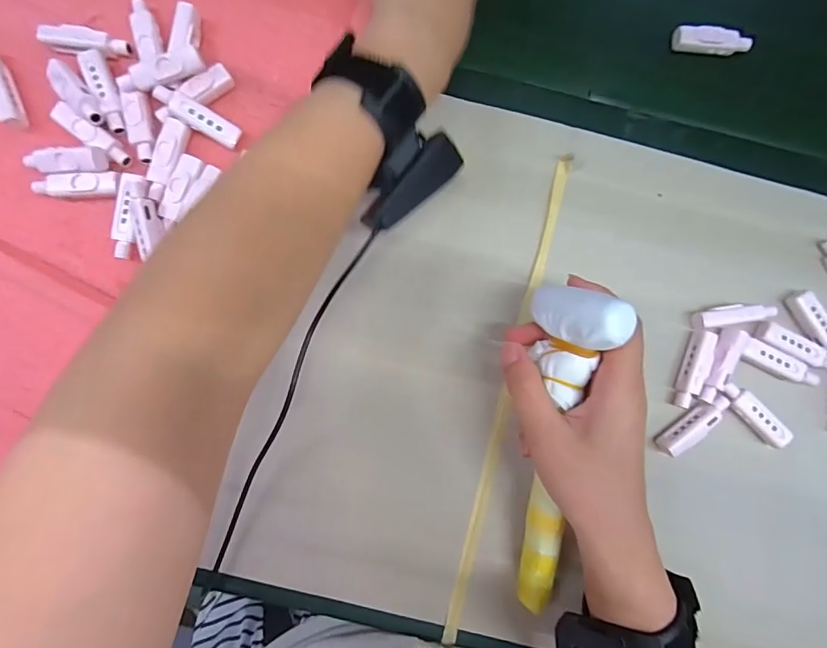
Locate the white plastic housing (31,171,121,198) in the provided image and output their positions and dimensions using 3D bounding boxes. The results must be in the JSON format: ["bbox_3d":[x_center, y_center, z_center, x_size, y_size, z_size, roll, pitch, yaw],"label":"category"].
[{"bbox_3d":[-0.223,-0.093,0.310,0.056,0.017,0.017,3,86,-2],"label":"white plastic housing"}]

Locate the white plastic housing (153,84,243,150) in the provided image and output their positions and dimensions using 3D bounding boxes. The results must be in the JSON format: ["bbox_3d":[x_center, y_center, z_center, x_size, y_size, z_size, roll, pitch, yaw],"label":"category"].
[{"bbox_3d":[-0.144,-0.138,0.305,0.056,0.006,0.017,29,85,-17],"label":"white plastic housing"}]

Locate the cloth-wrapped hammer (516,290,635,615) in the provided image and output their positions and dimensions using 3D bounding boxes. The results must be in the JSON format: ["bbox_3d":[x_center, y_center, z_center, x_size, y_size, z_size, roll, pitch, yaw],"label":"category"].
[{"bbox_3d":[0.087,0.085,0.281,0.035,0.048,0.211,3,104,-2],"label":"cloth-wrapped hammer"}]

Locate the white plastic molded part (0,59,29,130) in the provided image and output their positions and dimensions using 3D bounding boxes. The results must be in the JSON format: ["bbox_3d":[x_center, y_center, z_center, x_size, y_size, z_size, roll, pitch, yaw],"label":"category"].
[{"bbox_3d":[-0.284,-0.163,0.315,0.013,0.020,0.057,-24,87,-4],"label":"white plastic molded part"}]

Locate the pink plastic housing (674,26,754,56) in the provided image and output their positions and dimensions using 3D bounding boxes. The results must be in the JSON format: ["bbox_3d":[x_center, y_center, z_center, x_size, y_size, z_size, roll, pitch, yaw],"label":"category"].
[{"bbox_3d":[0.231,-0.218,0.352,0.058,0.012,0.016,6,85,-2],"label":"pink plastic housing"}]

